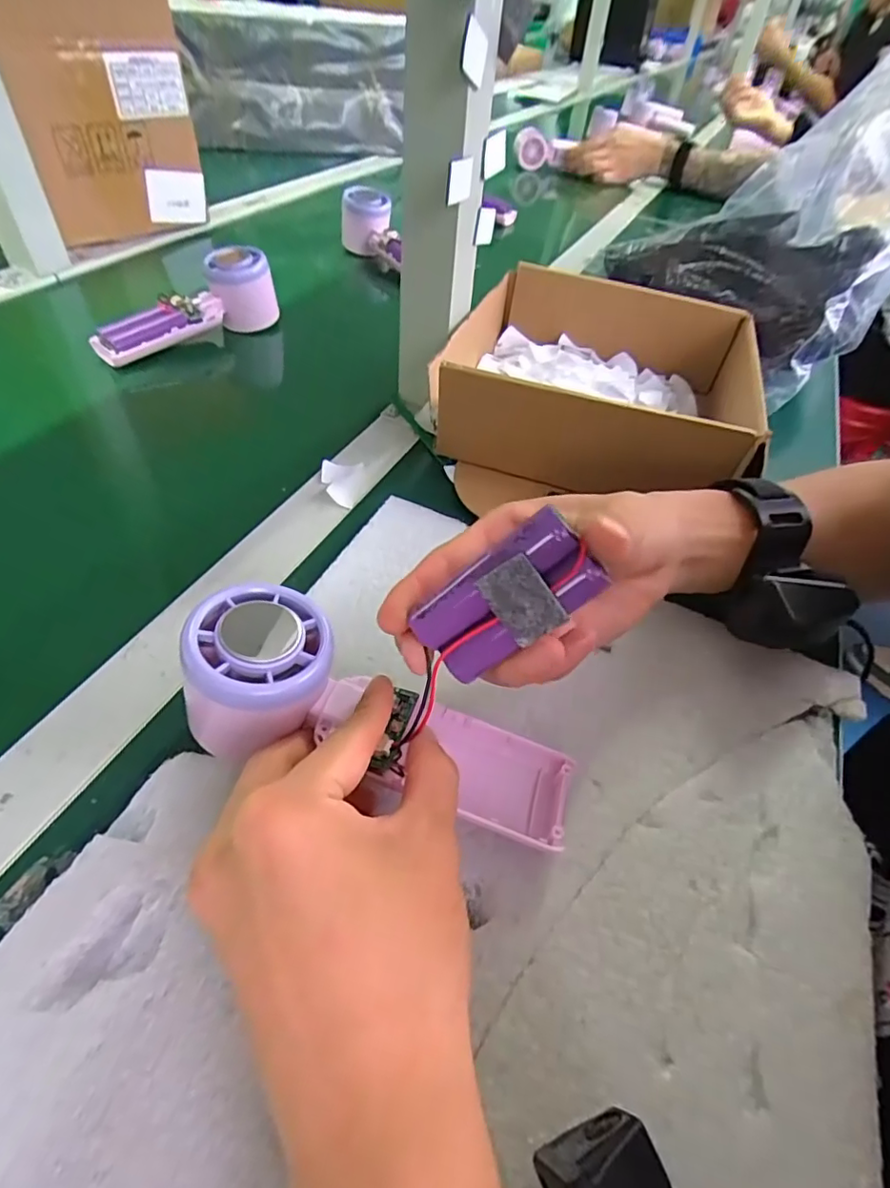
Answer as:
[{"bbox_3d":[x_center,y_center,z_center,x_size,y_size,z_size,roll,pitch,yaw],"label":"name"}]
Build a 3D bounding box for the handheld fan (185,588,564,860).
[{"bbox_3d":[-0.026,0.056,0.232,0.165,0.037,0.065,25,48,-8],"label":"handheld fan"}]

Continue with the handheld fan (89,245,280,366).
[{"bbox_3d":[-0.224,-0.251,0.486,0.040,0.054,0.153,38,55,23],"label":"handheld fan"}]

